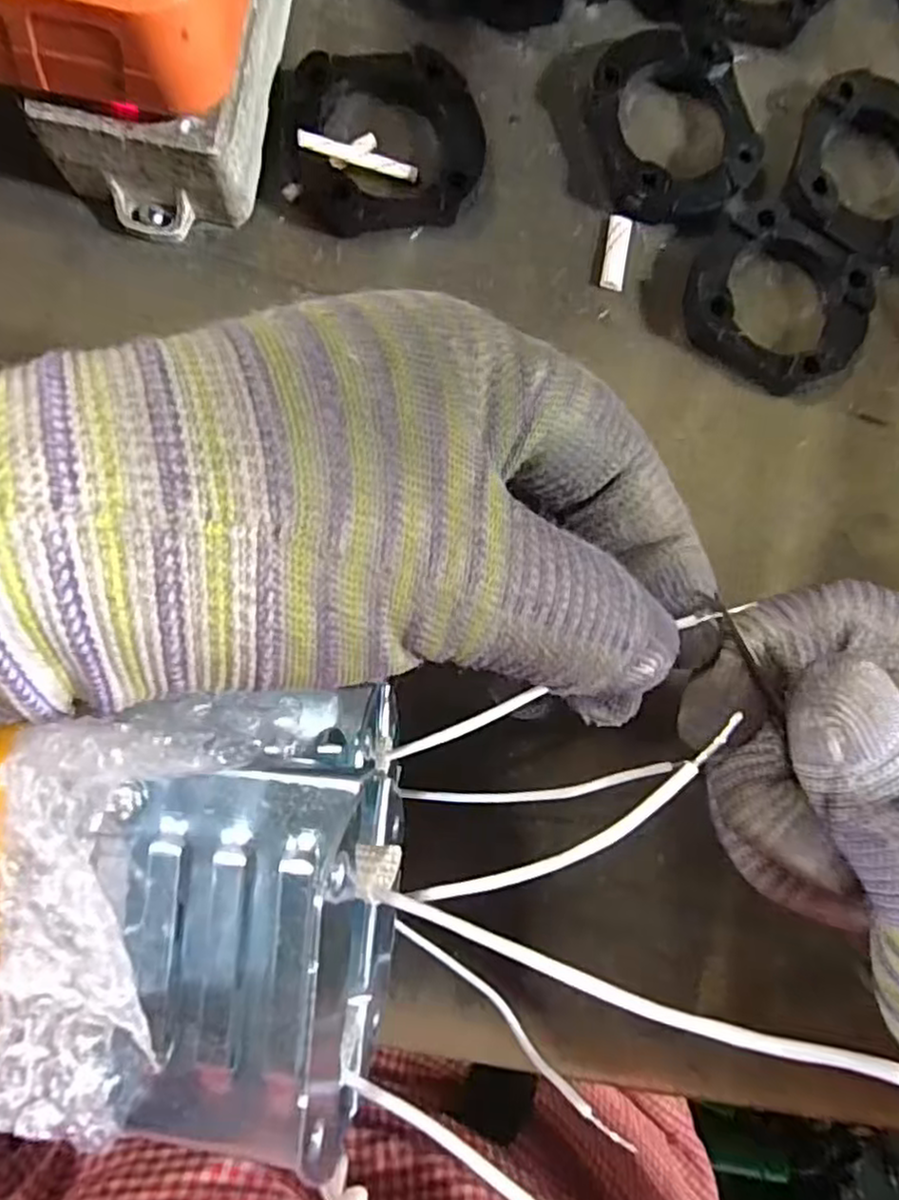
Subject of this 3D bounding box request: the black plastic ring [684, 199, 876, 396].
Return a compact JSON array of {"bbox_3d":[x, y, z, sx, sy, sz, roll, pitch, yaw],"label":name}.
[{"bbox_3d":[0.105,-0.095,0.223,0.056,0.013,0.051,0,87,-6],"label":"black plastic ring"}]

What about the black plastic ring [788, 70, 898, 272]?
[{"bbox_3d":[0.139,-0.138,0.228,0.054,0.013,0.055,0,87,-6],"label":"black plastic ring"}]

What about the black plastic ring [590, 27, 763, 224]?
[{"bbox_3d":[0.070,-0.149,0.221,0.049,0.012,0.060,-18,89,-7],"label":"black plastic ring"}]

